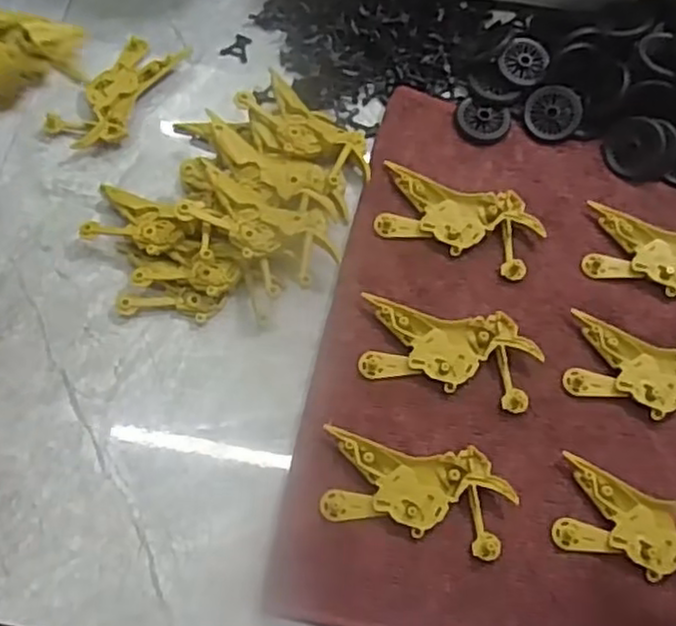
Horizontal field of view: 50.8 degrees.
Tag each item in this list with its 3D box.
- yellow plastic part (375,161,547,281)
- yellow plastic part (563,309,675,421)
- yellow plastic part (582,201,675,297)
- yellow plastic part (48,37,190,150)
[{"bbox_3d":[0.073,-0.059,0.451,0.103,0.009,0.050,18,69,8],"label":"yellow plastic part"},{"bbox_3d":[0.183,0.037,0.412,0.099,0.011,0.051,21,69,9],"label":"yellow plastic part"},{"bbox_3d":[0.205,-0.033,0.440,0.098,0.010,0.051,19,69,8],"label":"yellow plastic part"},{"bbox_3d":[-0.149,-0.152,0.490,0.047,0.013,0.102,32,71,12],"label":"yellow plastic part"}]

